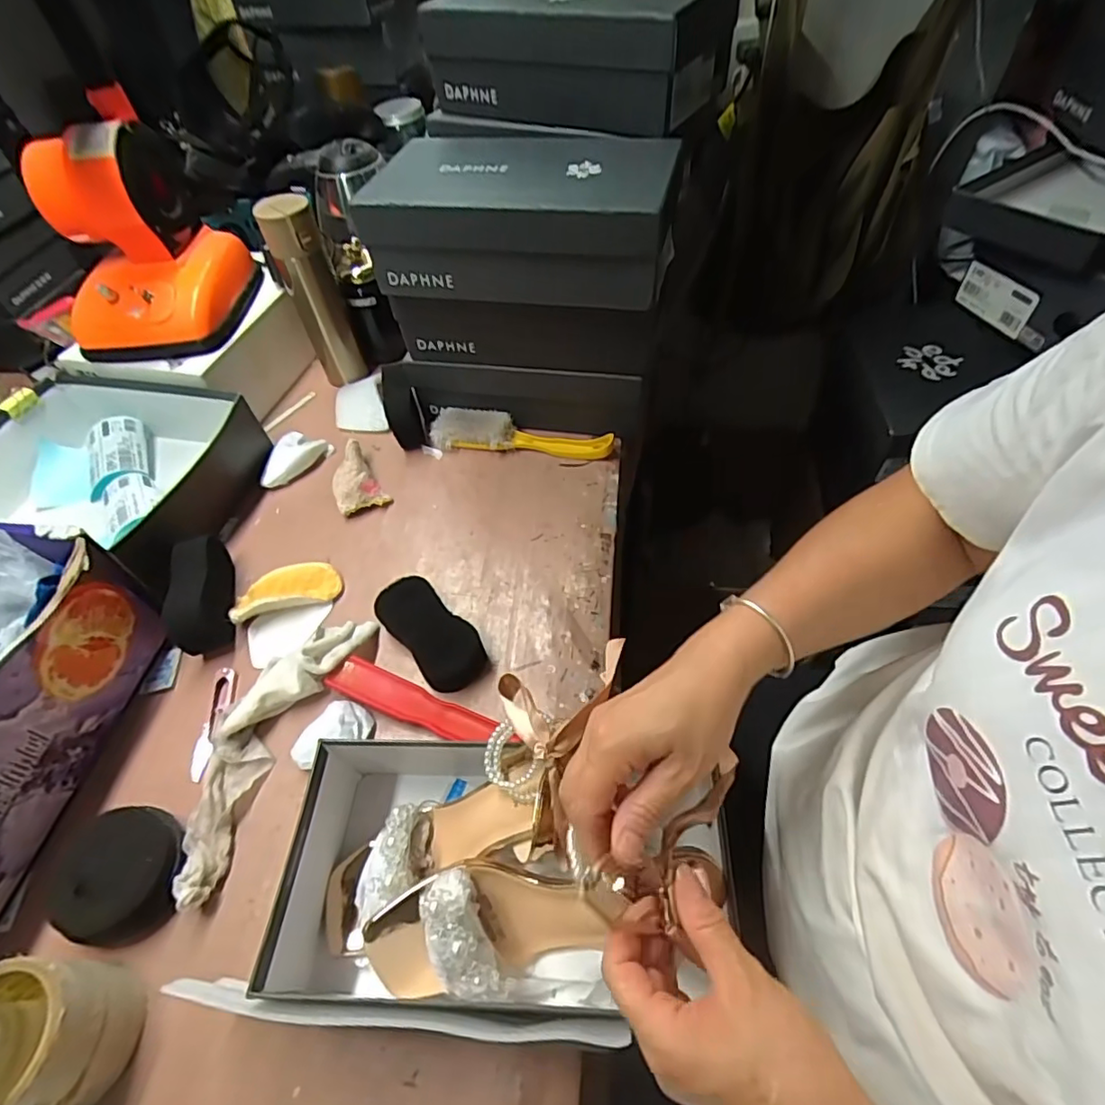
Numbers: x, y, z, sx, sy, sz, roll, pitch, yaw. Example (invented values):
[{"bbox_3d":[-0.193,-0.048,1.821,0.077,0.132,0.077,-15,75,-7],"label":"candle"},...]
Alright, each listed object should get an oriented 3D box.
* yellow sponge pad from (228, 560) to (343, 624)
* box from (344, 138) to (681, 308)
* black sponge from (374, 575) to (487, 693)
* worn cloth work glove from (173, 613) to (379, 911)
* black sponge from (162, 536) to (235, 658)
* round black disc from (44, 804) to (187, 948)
[{"bbox_3d":[-0.285,0.038,0.614,0.106,0.032,0.049,-23,55,-12],"label":"yellow sponge pad"},{"bbox_3d":[-0.024,-0.348,0.596,0.286,0.099,0.181,12,55,14],"label":"box"},{"bbox_3d":[-0.121,0.079,0.573,0.059,0.031,0.128,-37,59,-21],"label":"black sponge"},{"bbox_3d":[-0.262,0.159,0.517,0.082,0.039,0.263,16,56,16],"label":"worn cloth work glove"},{"bbox_3d":[-0.362,0.040,0.600,0.045,0.062,0.127,-16,53,-7],"label":"black sponge"},{"bbox_3d":[-0.337,0.253,0.456,0.086,0.043,0.093,-2,53,3],"label":"round black disc"}]

